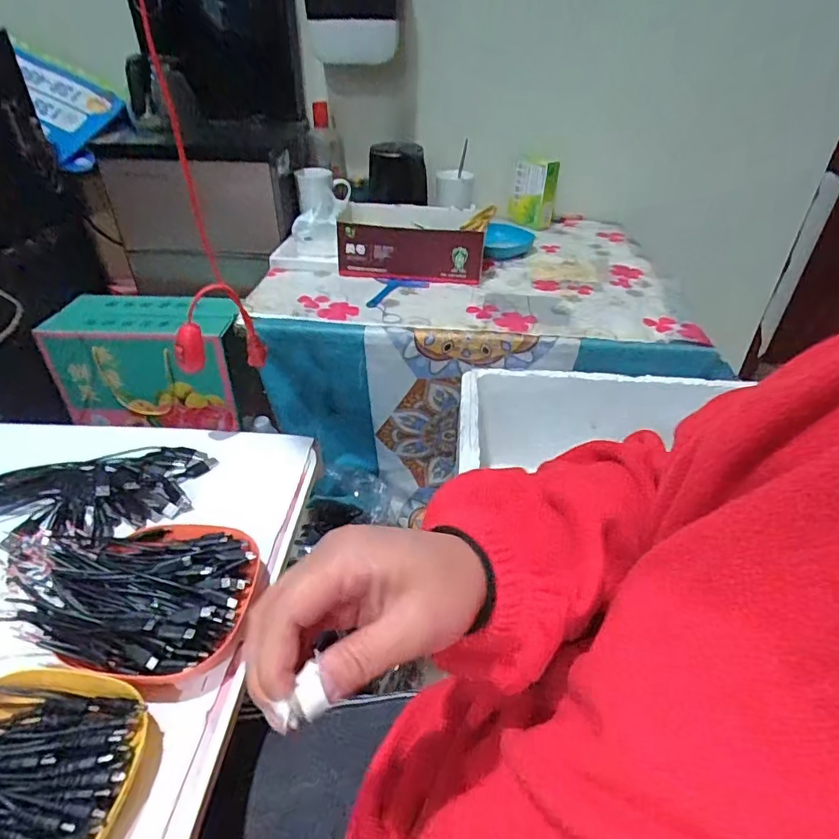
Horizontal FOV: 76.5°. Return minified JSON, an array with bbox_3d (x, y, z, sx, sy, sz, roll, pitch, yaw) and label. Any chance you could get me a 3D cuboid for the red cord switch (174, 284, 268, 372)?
[{"bbox_3d":[-0.210,-0.091,0.559,0.093,0.095,0.023,-20,42,-26],"label":"red cord switch"}]

